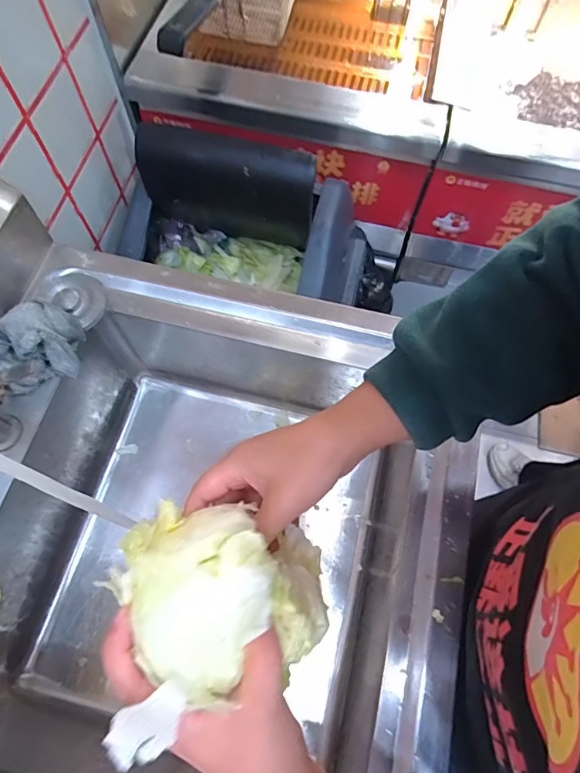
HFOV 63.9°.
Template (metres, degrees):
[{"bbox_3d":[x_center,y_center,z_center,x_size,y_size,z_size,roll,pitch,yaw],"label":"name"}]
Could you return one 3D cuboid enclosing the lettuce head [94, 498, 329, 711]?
[{"bbox_3d":[-0.035,0.117,0.271,0.110,0.089,0.095,-14,68,-6],"label":"lettuce head"}]

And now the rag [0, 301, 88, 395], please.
[{"bbox_3d":[-0.288,-0.048,0.522,0.097,0.044,0.095,-18,69,-8],"label":"rag"}]

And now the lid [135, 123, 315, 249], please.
[{"bbox_3d":[-0.093,-0.286,0.690,0.251,0.176,0.039,9,68,3],"label":"lid"}]

